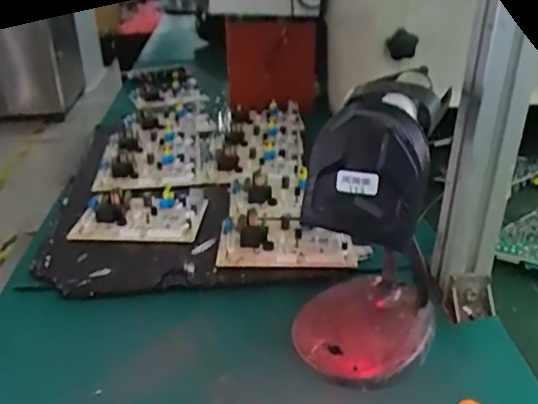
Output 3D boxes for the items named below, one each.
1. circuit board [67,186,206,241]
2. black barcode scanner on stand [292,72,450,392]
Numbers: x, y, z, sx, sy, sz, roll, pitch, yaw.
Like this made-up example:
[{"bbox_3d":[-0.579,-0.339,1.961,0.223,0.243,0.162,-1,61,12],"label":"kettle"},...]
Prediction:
[{"bbox_3d":[-0.148,0.013,0.664,0.138,0.025,0.102,1,28,6],"label":"circuit board"},{"bbox_3d":[0.070,0.015,0.437,0.104,0.204,0.154,5,28,13],"label":"black barcode scanner on stand"}]

